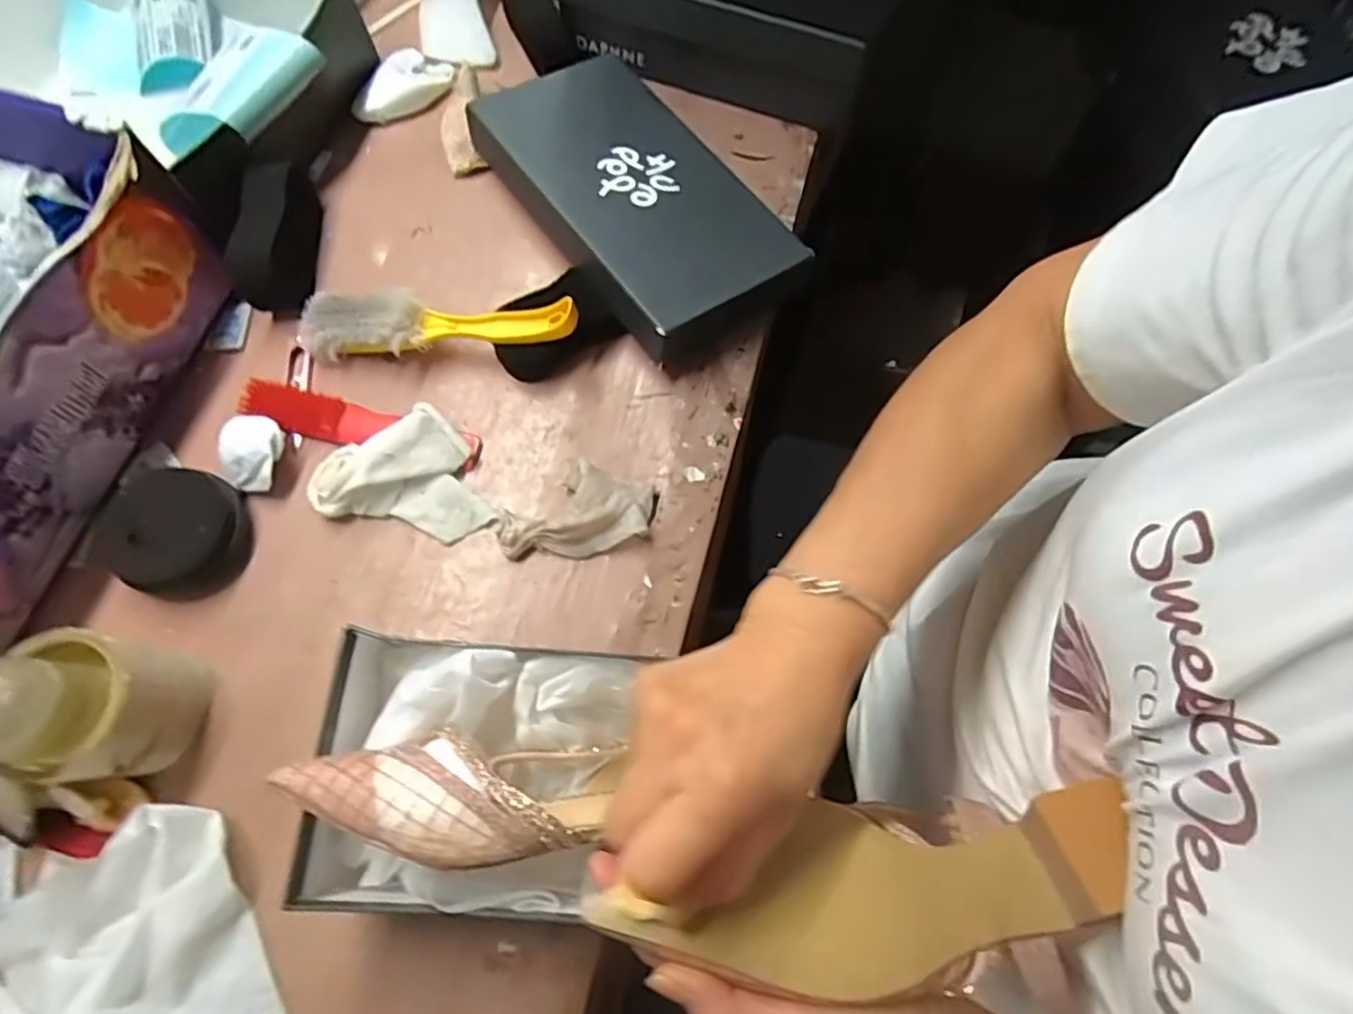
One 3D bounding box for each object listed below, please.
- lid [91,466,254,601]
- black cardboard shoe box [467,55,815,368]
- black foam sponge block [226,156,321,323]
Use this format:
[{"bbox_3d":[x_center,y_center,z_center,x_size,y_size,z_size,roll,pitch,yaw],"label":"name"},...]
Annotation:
[{"bbox_3d":[-0.374,0.018,0.509,0.097,0.042,0.096,0,71,-1],"label":"lid"},{"bbox_3d":[-0.031,-0.270,0.595,0.175,0.054,0.303,-34,79,-17],"label":"black cardboard shoe box"},{"bbox_3d":[-0.342,-0.229,0.575,0.046,0.062,0.125,-5,71,-2],"label":"black foam sponge block"}]

